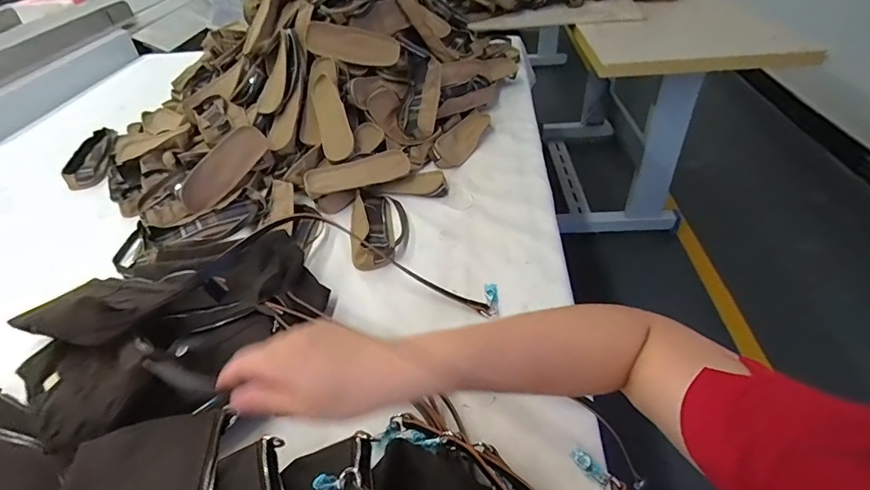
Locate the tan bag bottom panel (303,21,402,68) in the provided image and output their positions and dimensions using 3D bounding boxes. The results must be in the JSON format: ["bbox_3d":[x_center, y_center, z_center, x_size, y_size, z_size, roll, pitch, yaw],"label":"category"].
[{"bbox_3d":[-0.170,-0.414,0.943,0.191,0.064,0.015,10,21,-4],"label":"tan bag bottom panel"}]

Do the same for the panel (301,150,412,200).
[{"bbox_3d":[-0.136,-0.127,0.806,0.187,0.050,0.014,-17,2,-15],"label":"panel"}]

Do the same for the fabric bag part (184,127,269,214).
[{"bbox_3d":[-0.384,-0.141,0.827,0.182,0.069,0.013,-54,23,-18],"label":"fabric bag part"}]

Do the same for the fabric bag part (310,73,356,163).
[{"bbox_3d":[-0.201,-0.247,0.865,0.069,0.015,0.195,-28,67,24],"label":"fabric bag part"}]

